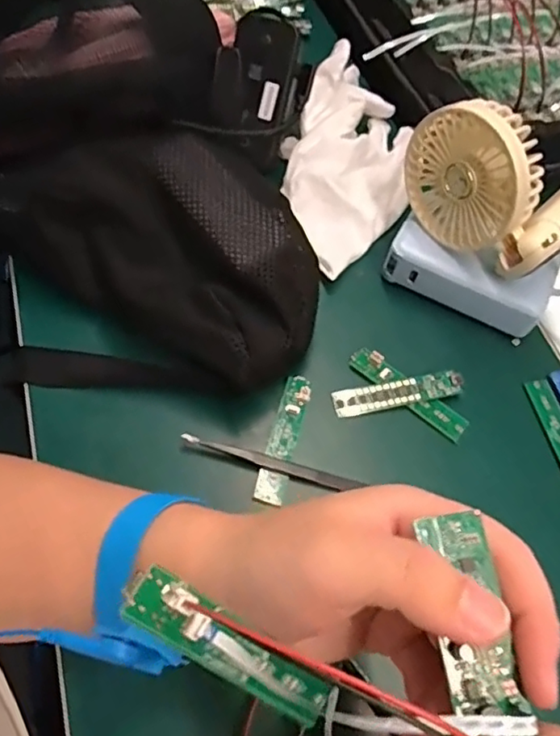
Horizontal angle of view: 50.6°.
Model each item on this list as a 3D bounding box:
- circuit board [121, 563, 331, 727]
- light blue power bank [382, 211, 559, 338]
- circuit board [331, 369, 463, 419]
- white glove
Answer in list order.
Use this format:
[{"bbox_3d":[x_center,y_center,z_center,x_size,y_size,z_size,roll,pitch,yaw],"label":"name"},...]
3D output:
[{"bbox_3d":[-0.013,0.093,0.189,0.082,0.010,0.014,43,60,-22],"label":"circuit board"},{"bbox_3d":[0.131,-0.066,0.416,0.113,0.039,0.047,24,62,10],"label":"light blue power bank"},{"bbox_3d":[0.076,0.016,0.383,0.083,0.004,0.017,-11,76,-4],"label":"circuit board"},{"bbox_3d":[0.054,-0.163,0.460,0.097,0.039,0.211,8,61,1],"label":"white glove"}]

